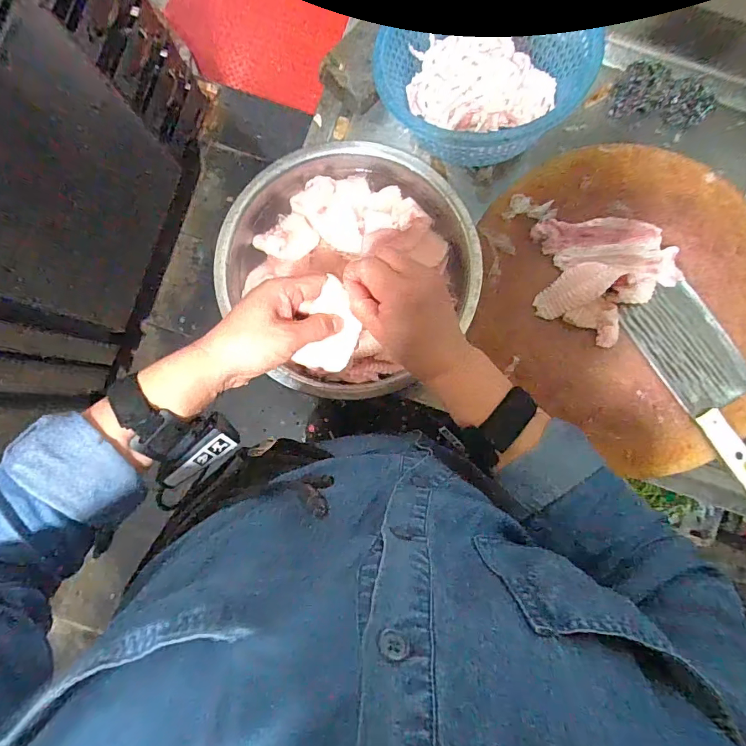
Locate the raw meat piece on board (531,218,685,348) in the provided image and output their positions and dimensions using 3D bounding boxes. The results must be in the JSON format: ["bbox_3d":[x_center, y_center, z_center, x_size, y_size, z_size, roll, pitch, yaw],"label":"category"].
[{"bbox_3d":[0.293,-0.116,0.534,0.174,0.027,0.151,-1,86,0],"label":"raw meat piece on board"}]

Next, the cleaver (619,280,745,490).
[{"bbox_3d":[0.418,0.010,0.525,0.103,0.031,0.261,-35,87,-2],"label":"cleaver"}]

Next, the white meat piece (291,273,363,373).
[{"bbox_3d":[-0.039,-0.036,0.397,0.051,0.019,0.090,27,123,4],"label":"white meat piece"}]

